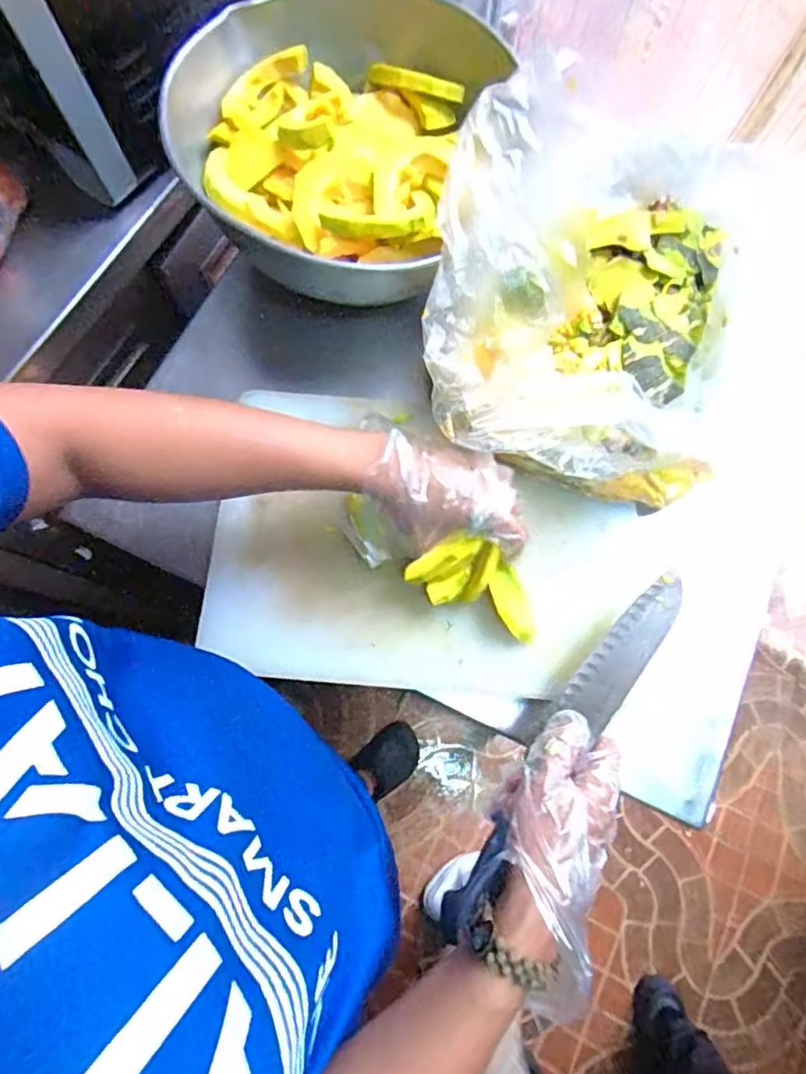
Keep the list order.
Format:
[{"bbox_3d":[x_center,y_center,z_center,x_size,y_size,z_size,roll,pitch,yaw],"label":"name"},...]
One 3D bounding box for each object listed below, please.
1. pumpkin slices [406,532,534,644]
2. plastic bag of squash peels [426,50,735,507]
[{"bbox_3d":[0.062,0.038,0.439,0.116,0.032,0.050,28,75,-18],"label":"pumpkin slices"},{"bbox_3d":[0.149,-0.190,0.441,0.256,0.183,0.282,5,75,0],"label":"plastic bag of squash peels"}]

